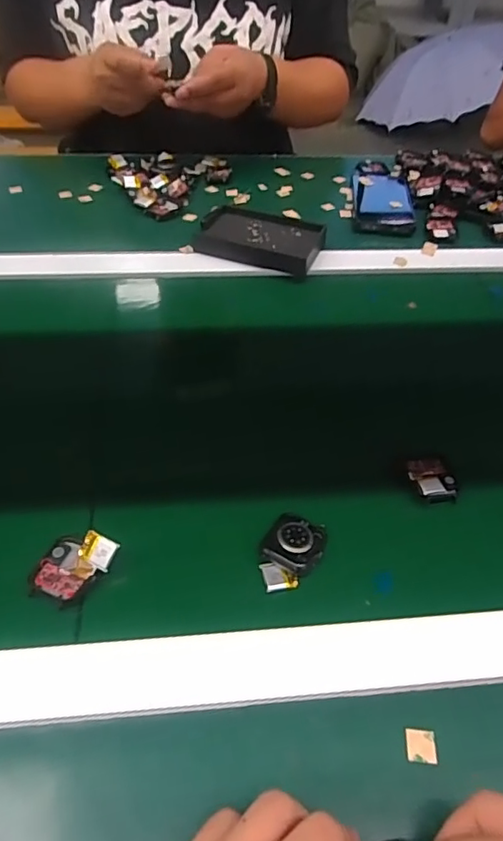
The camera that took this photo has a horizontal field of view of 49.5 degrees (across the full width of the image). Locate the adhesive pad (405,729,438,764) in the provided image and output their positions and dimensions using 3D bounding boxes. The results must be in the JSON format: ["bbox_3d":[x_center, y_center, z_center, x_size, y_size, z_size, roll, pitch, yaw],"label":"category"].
[{"bbox_3d":[0.093,0.178,0.299,0.016,0.004,0.016,6,47,3],"label":"adhesive pad"}]

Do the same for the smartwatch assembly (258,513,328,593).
[{"bbox_3d":[0.027,0.088,0.371,0.039,0.011,0.057,19,49,14],"label":"smartwatch assembly"}]

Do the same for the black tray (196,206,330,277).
[{"bbox_3d":[0.011,-0.220,0.653,0.148,0.021,0.112,20,49,15],"label":"black tray"}]

